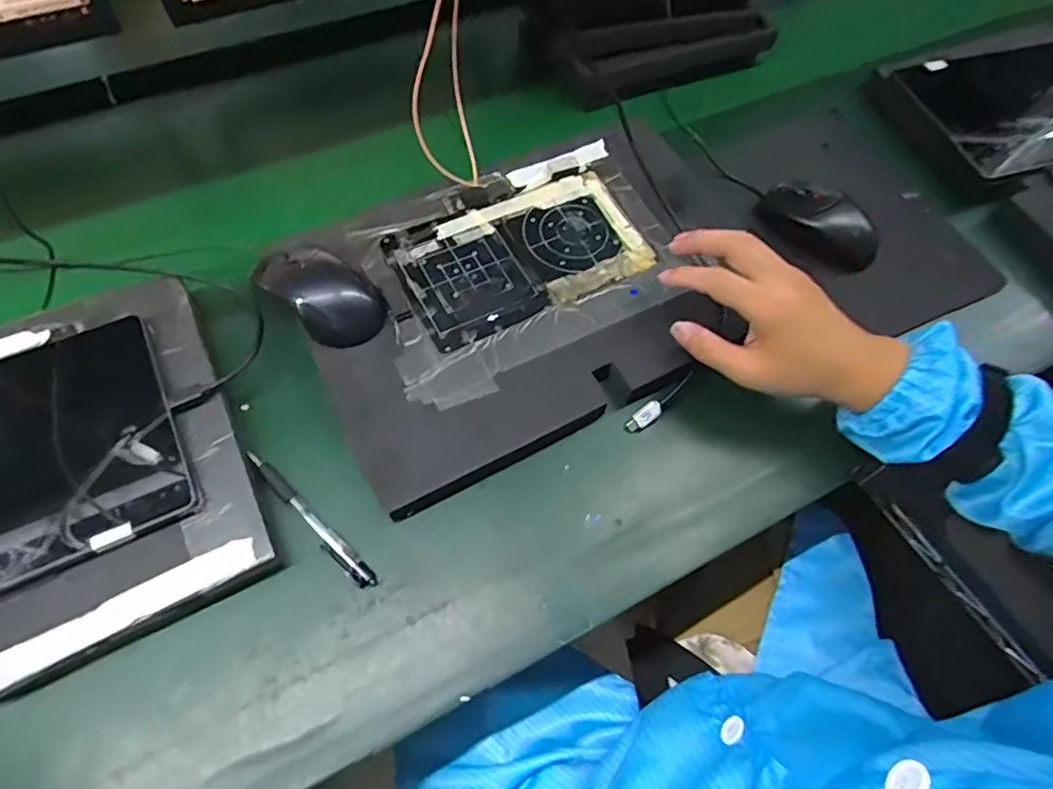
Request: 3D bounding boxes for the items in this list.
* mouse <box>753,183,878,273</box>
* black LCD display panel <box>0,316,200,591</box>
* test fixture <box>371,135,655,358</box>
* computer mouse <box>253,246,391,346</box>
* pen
[{"bbox_3d":[0.280,-0.165,0.583,0.116,0.036,0.059,26,63,11],"label":"mouse"},{"bbox_3d":[-0.372,0.058,0.408,0.257,0.014,0.167,-24,65,-16],"label":"black LCD display panel"},{"bbox_3d":[-0.006,-0.137,0.543,0.218,0.015,0.151,-25,65,-16],"label":"test fixture"},{"bbox_3d":[-0.162,-0.084,0.485,0.107,0.032,0.062,40,66,17],"label":"computer mouse"},{"bbox_3d":[-0.156,0.087,0.438,0.134,0.011,0.015,41,67,18],"label":"pen"}]

